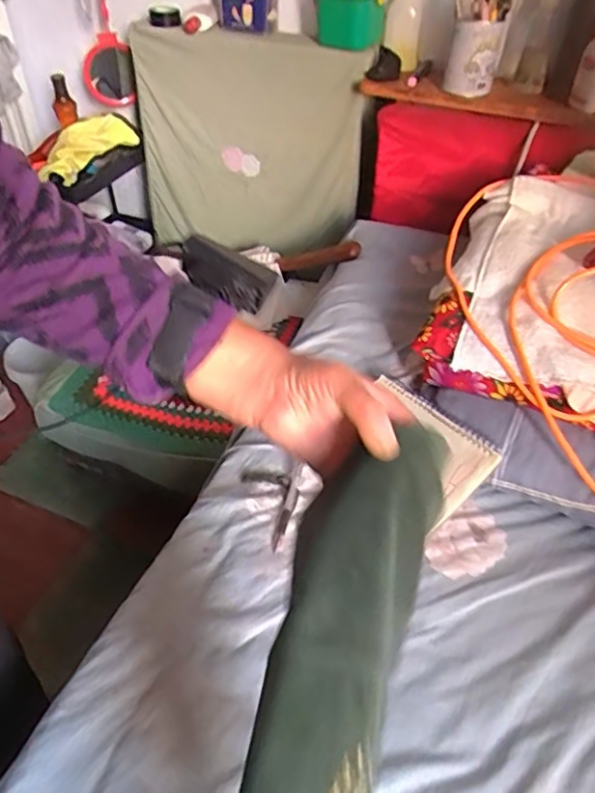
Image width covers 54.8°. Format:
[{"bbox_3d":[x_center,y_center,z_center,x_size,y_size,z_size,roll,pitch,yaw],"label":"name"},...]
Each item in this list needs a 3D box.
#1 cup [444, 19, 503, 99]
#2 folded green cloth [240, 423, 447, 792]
[{"bbox_3d":[0.282,-0.543,0.920,0.076,0.108,0.083,9,45,9],"label":"cup"},{"bbox_3d":[0.010,0.154,0.258,0.062,0.044,0.326,12,51,11],"label":"folded green cloth"}]

